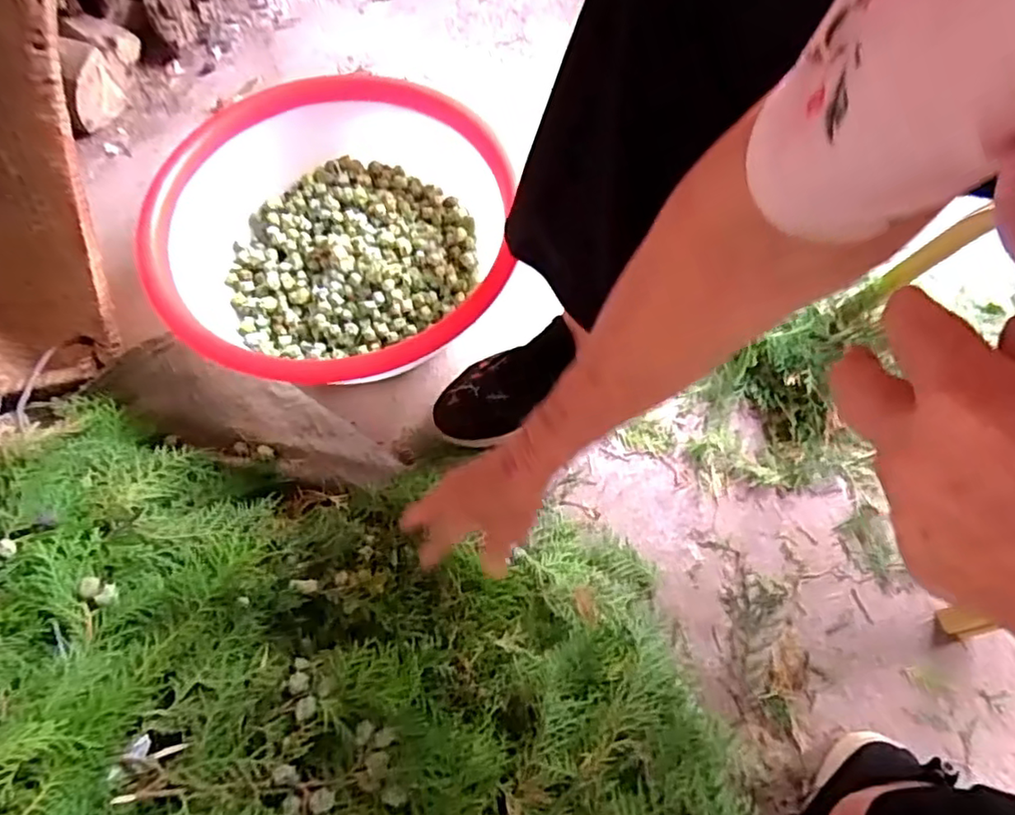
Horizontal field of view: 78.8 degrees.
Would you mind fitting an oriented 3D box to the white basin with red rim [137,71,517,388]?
[{"bbox_3d":[-0.170,-0.169,0.634,0.334,0.115,0.347,-4,67,-1],"label":"white basin with red rim"}]

